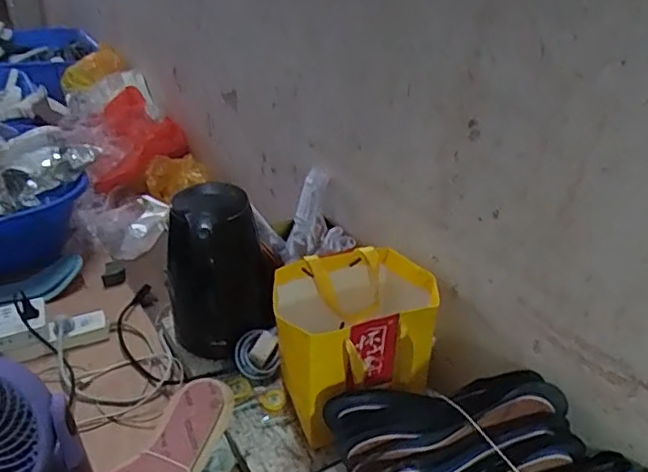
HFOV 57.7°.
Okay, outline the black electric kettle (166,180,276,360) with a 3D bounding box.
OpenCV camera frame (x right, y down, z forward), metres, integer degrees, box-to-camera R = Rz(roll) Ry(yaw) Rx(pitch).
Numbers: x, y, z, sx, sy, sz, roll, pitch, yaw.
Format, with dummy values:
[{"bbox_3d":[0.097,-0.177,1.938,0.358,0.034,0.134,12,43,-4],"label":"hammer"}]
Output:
[{"bbox_3d":[-0.160,0.051,0.884,0.117,0.259,0.120,5,32,17],"label":"black electric kettle"}]

